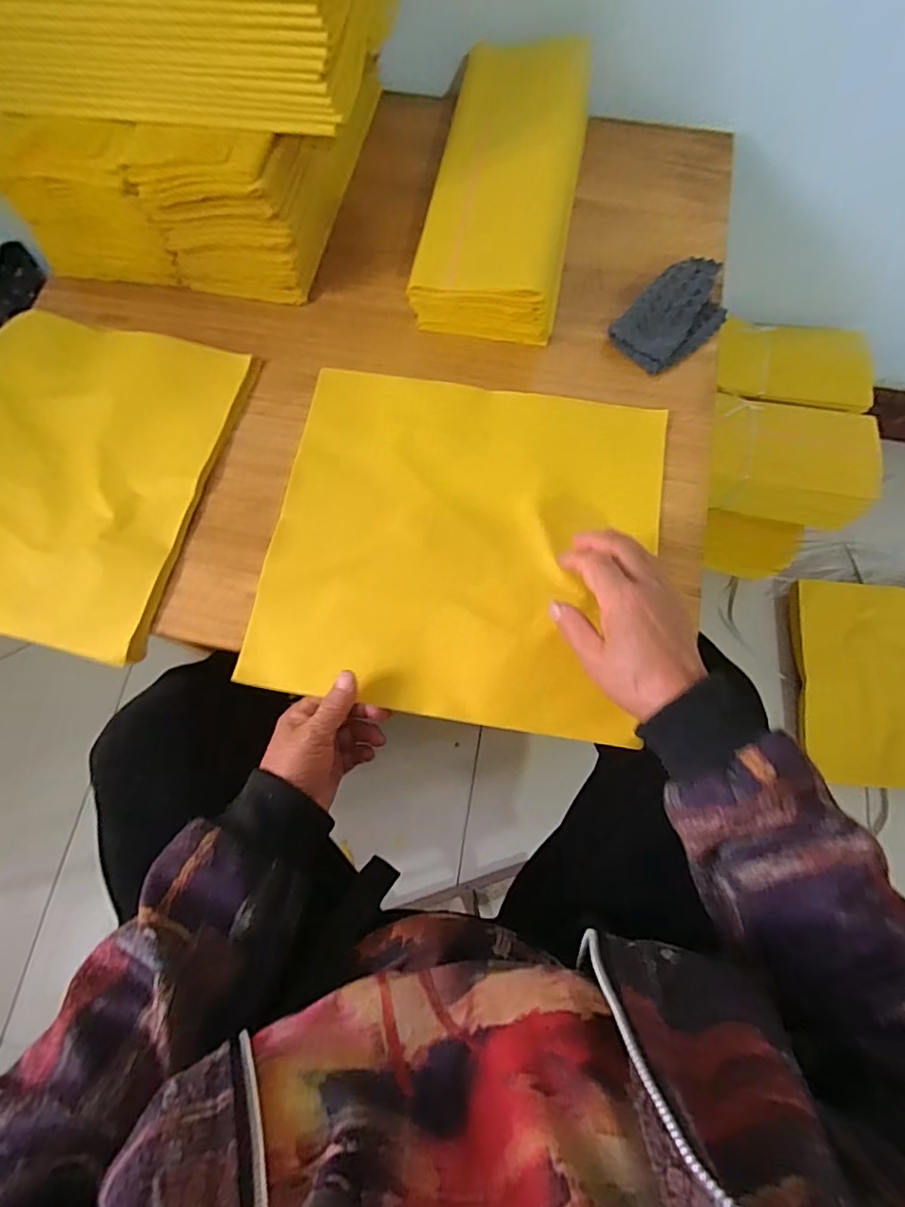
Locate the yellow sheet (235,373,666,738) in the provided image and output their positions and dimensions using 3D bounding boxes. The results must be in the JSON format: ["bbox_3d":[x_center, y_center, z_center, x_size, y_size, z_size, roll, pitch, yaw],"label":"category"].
[{"bbox_3d":[0.008,-0.056,0.445,0.308,0.012,0.292,9,73,5],"label":"yellow sheet"}]

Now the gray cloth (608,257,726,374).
[{"bbox_3d":[0.207,-0.270,0.499,0.069,0.042,0.107,43,78,12],"label":"gray cloth"}]

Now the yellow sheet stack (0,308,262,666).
[{"bbox_3d":[-0.361,-0.124,0.471,0.293,0.013,0.297,13,74,4],"label":"yellow sheet stack"}]

